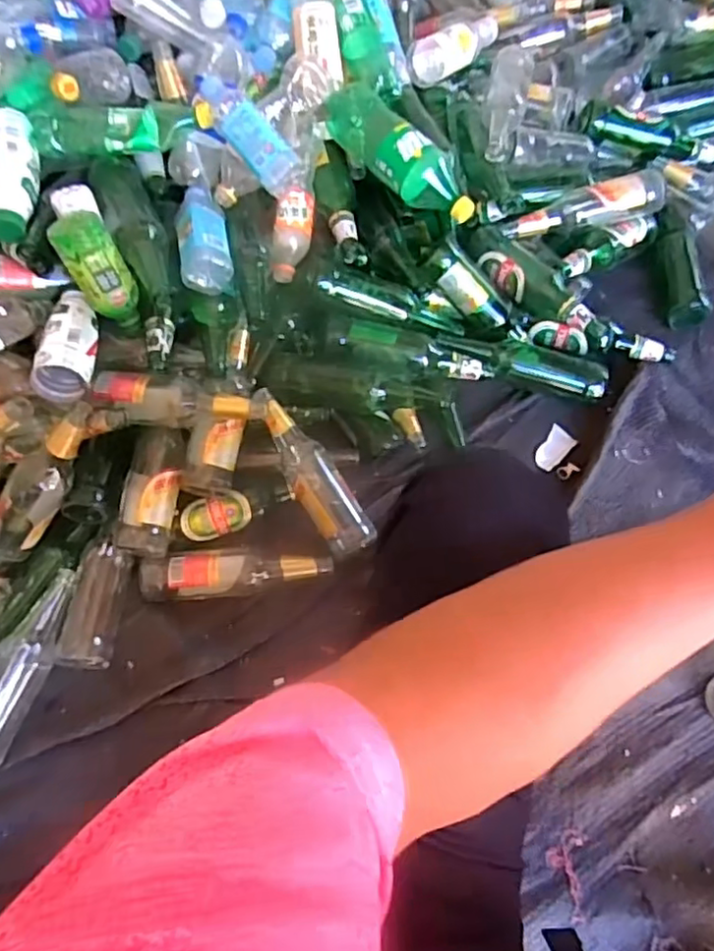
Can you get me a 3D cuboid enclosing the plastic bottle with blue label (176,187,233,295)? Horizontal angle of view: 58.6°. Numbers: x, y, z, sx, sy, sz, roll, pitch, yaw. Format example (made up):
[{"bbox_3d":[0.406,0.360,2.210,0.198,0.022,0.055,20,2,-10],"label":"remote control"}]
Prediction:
[{"bbox_3d":[-0.208,-0.329,0.851,0.064,0.056,0.174,-12,66,-3],"label":"plastic bottle with blue label"}]

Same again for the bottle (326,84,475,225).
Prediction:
[{"bbox_3d":[0.064,-0.447,0.893,0.087,0.074,0.260,-38,70,-13],"label":"bottle"}]

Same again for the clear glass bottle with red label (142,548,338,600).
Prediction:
[{"bbox_3d":[-0.168,0.129,0.878,0.261,0.058,0.065,-5,66,0],"label":"clear glass bottle with red label"}]

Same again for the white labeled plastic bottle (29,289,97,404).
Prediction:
[{"bbox_3d":[-0.363,-0.172,0.797,0.070,0.062,0.152,-4,66,1],"label":"white labeled plastic bottle"}]

